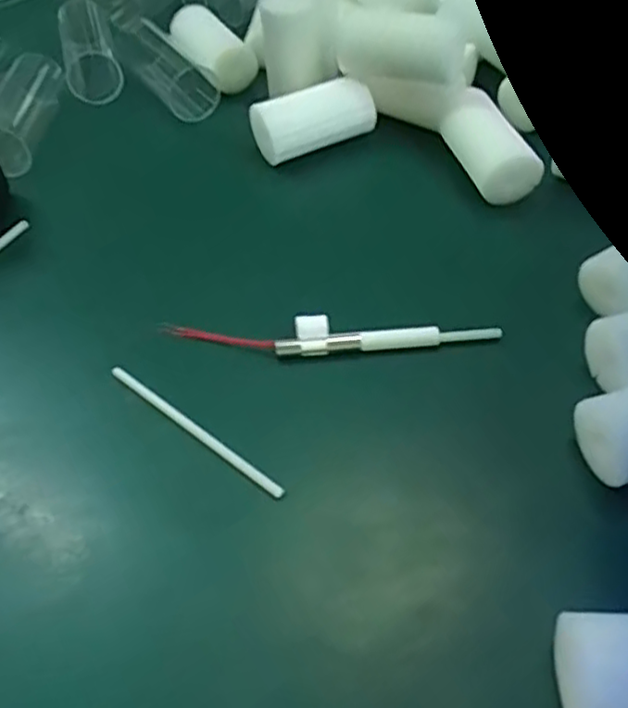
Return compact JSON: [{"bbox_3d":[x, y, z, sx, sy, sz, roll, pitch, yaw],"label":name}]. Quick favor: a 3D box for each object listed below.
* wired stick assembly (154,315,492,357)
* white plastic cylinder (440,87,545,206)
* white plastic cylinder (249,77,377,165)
[{"bbox_3d":[0.004,-0.005,0.191,0.091,0.007,0.009,-2,53,0],"label":"wired stick assembly"},{"bbox_3d":[0.057,-0.071,0.228,0.020,0.021,0.041,-17,53,-10],"label":"white plastic cylinder"},{"bbox_3d":[0.000,-0.084,0.244,0.042,0.018,0.018,-22,54,-14],"label":"white plastic cylinder"}]

